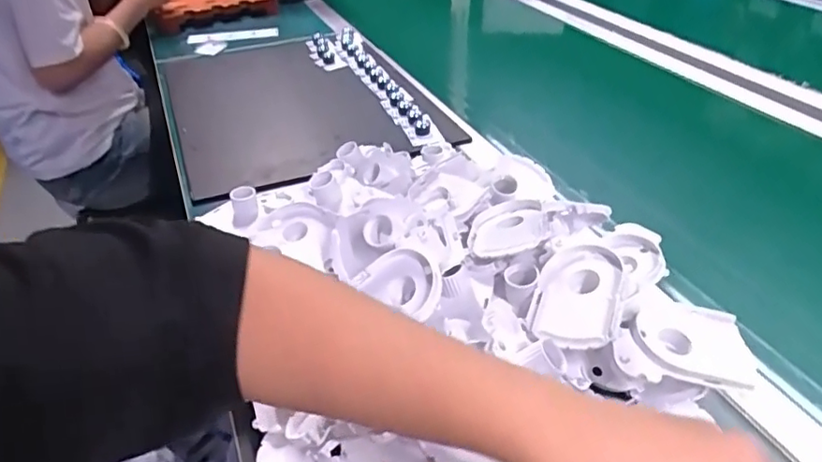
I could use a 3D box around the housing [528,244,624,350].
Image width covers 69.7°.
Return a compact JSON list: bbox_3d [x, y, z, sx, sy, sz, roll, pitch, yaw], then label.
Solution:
[{"bbox_3d":[0.125,0.047,0.443,0.058,0.028,0.085,11,38,16],"label":"housing"}]

